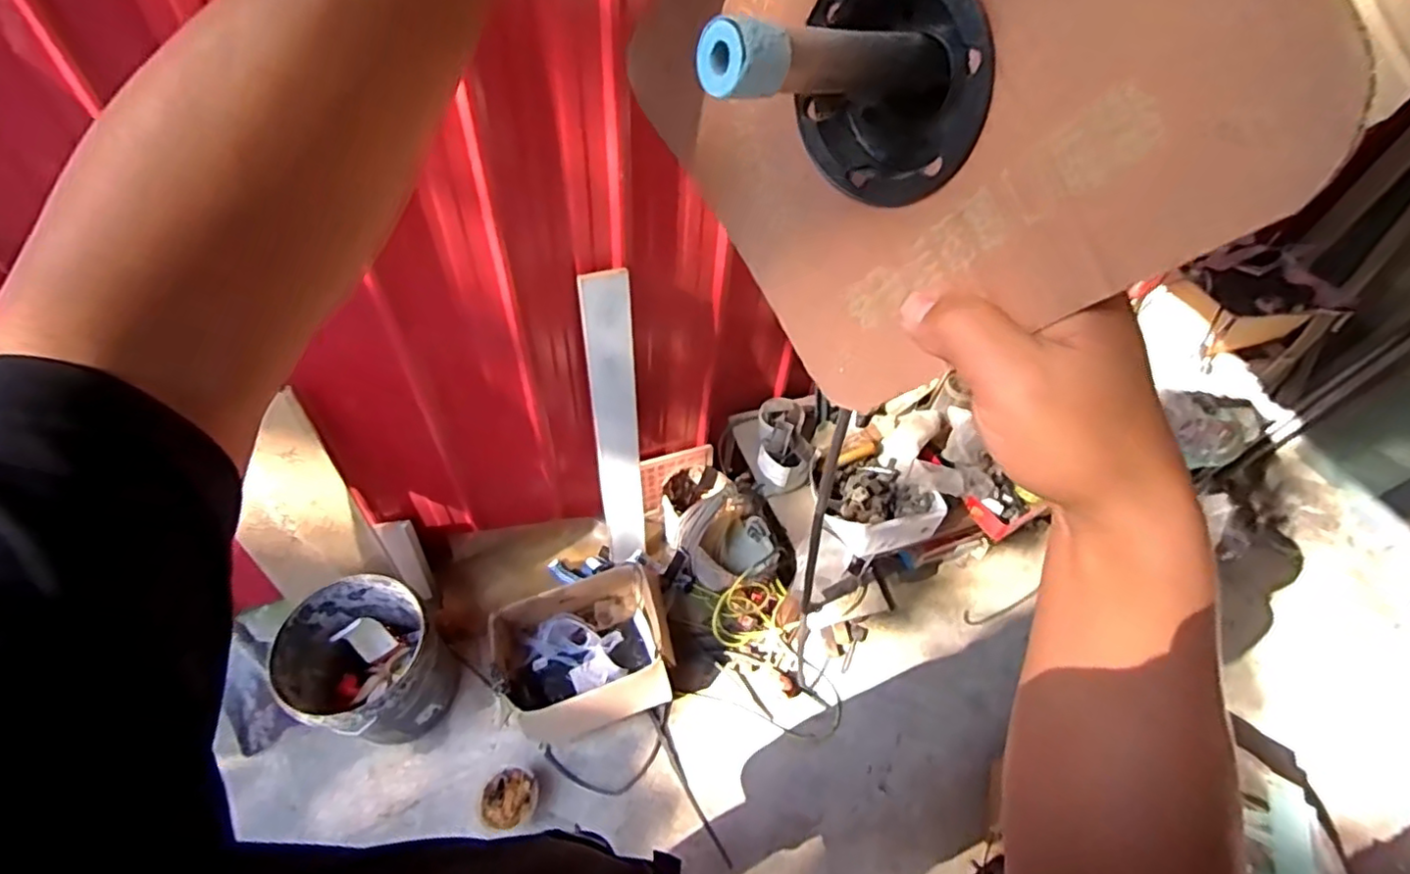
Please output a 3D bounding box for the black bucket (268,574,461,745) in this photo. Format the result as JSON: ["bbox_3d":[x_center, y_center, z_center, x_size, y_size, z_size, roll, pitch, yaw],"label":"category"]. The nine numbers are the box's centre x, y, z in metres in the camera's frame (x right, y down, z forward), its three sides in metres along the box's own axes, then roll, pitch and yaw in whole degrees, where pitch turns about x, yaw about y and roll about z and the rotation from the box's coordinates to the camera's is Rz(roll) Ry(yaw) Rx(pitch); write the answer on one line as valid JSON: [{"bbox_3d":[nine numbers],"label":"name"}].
[{"bbox_3d":[-0.758,0.529,1.451,0.290,0.328,0.294,3,53,-4],"label":"black bucket"}]

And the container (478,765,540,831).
[{"bbox_3d":[-0.448,0.829,1.447,0.124,0.063,0.131,3,53,-4],"label":"container"}]

